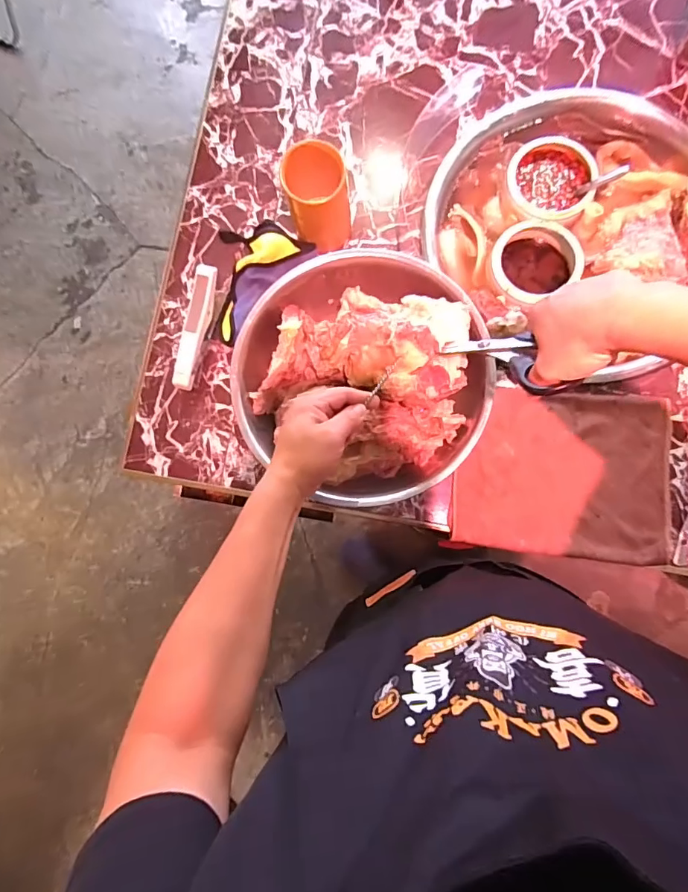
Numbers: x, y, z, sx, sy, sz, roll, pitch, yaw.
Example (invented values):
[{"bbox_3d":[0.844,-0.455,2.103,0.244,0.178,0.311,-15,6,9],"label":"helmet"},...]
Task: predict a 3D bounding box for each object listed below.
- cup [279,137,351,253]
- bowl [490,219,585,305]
[{"bbox_3d":[-0.032,-0.335,0.643,0.081,0.126,0.088,-8,83,5],"label":"cup"},{"bbox_3d":[0.272,-0.265,0.671,0.123,0.061,0.102,-28,82,2],"label":"bowl"}]

